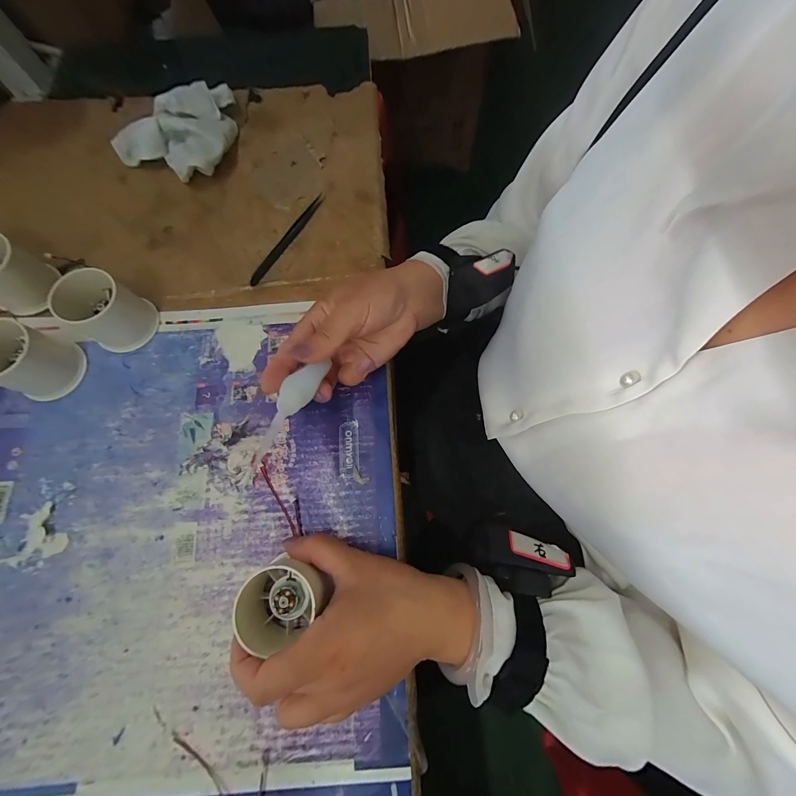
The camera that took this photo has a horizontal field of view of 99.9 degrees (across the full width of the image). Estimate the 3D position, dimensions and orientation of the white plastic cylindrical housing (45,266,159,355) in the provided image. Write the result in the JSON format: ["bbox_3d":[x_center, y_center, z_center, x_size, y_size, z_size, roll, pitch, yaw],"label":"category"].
[{"bbox_3d":[-0.260,-0.078,0.294,0.062,0.048,0.054,30,75,8],"label":"white plastic cylindrical housing"}]

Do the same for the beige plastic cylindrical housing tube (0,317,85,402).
[{"bbox_3d":[-0.313,-0.033,0.279,0.063,0.050,0.051,21,74,5],"label":"beige plastic cylindrical housing tube"}]

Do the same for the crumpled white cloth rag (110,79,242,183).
[{"bbox_3d":[-0.219,-0.283,0.359,0.101,0.043,0.140,43,77,11],"label":"crumpled white cloth rag"}]

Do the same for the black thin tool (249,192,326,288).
[{"bbox_3d":[-0.109,-0.162,0.338,0.009,0.010,0.124,27,75,7],"label":"black thin tool"}]

